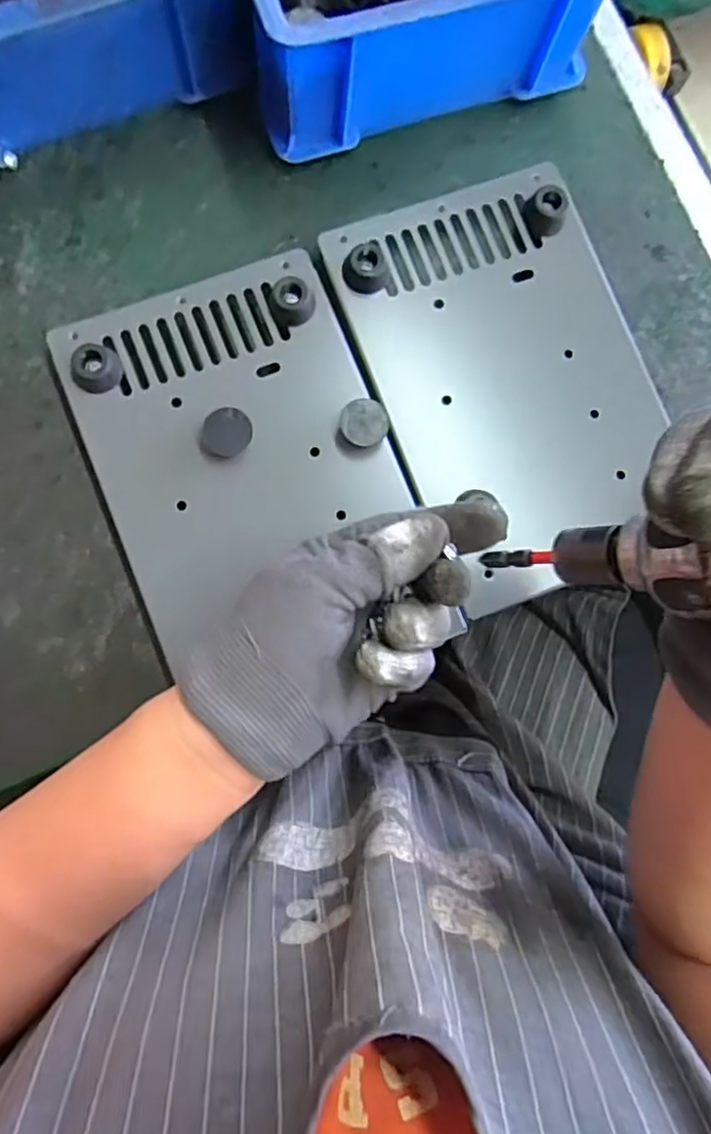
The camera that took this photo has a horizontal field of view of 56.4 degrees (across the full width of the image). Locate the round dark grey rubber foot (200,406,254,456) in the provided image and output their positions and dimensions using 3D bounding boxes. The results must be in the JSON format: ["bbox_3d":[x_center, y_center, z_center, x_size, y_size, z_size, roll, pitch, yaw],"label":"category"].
[{"bbox_3d":[-0.066,-0.069,0.345,0.025,0.014,0.023,0,83,-4],"label":"round dark grey rubber foot"}]

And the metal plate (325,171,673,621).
[{"bbox_3d":[0.090,-0.108,0.361,0.153,0.017,0.222,-23,86,-7],"label":"metal plate"}]

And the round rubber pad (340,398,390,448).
[{"bbox_3d":[0.005,-0.075,0.350,0.024,0.015,0.026,0,83,-4],"label":"round rubber pad"}]

